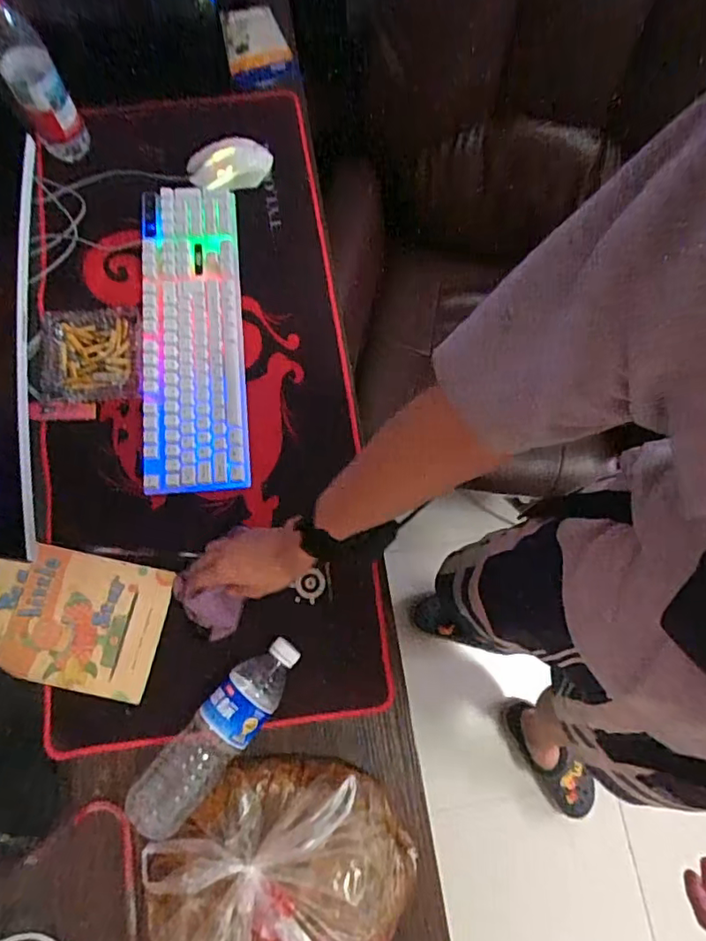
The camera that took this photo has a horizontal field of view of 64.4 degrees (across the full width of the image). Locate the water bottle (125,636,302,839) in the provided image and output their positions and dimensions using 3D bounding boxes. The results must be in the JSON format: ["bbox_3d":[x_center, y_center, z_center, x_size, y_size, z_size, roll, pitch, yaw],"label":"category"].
[{"bbox_3d":[-0.144,0.280,0.600,0.062,0.053,0.228,40,78,8],"label":"water bottle"}]

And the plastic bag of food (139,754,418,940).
[{"bbox_3d":[-0.079,0.428,0.558,0.278,0.074,0.232,-41,81,-11],"label":"plastic bag of food"}]

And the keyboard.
[{"bbox_3d":[-0.208,-0.178,0.732,0.127,0.029,0.419,-5,76,-3],"label":"keyboard"}]

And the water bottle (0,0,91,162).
[{"bbox_3d":[-0.402,-0.492,0.705,0.063,0.212,0.062,-26,78,-8],"label":"water bottle"}]

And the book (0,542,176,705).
[{"bbox_3d":[-0.327,0.169,0.647,0.210,0.010,0.146,12,76,1],"label":"book"}]

